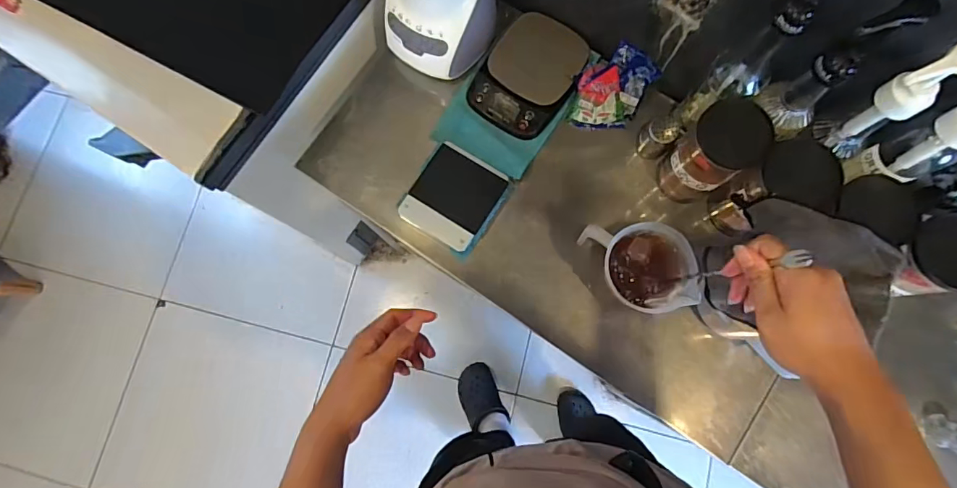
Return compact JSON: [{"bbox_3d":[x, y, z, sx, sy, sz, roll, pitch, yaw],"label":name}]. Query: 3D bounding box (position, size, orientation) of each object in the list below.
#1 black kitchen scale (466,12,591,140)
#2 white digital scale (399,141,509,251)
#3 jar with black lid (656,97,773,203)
[{"bbox_3d":[0.084,-0.287,0.795,0.154,0.034,0.200,36,83,8],"label":"black kitchen scale"},{"bbox_3d":[-0.040,-0.076,0.757,0.130,0.018,0.150,32,82,8],"label":"white digital scale"},{"bbox_3d":[0.330,-0.127,0.672,0.082,0.196,0.089,0,79,2],"label":"jar with black lid"}]

